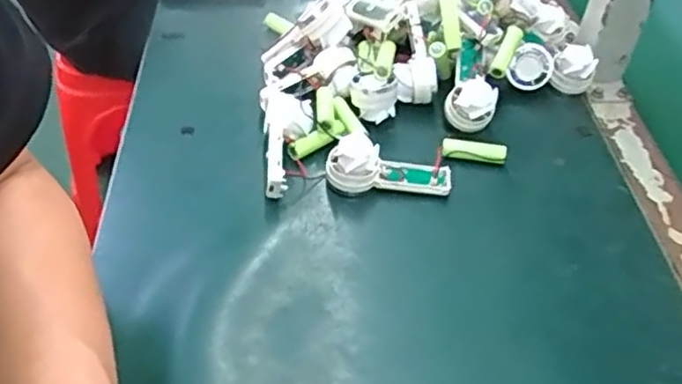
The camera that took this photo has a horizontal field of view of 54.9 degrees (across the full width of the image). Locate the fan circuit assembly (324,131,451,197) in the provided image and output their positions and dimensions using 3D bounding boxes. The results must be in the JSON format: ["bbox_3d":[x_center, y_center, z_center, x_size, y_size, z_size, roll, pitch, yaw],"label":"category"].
[{"bbox_3d":[0.036,-0.016,0.504,0.093,0.036,0.027,12,45,-9],"label":"fan circuit assembly"}]

